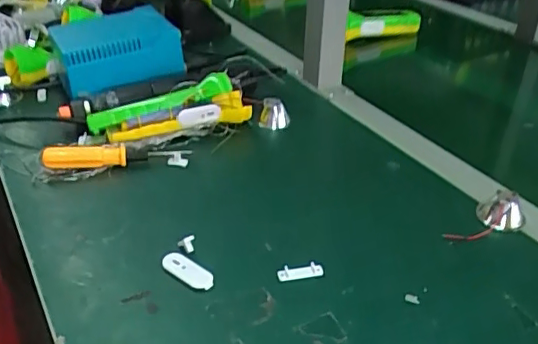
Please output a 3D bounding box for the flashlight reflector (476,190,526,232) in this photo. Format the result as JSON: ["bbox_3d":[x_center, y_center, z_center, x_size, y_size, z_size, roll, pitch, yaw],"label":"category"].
[{"bbox_3d":[0.213,0.034,0.508,0.041,0.026,0.022,17,37,23],"label":"flashlight reflector"}]

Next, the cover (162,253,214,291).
[{"bbox_3d":[-0.065,0.078,0.444,0.047,0.006,0.018,23,39,31],"label":"cover"}]

